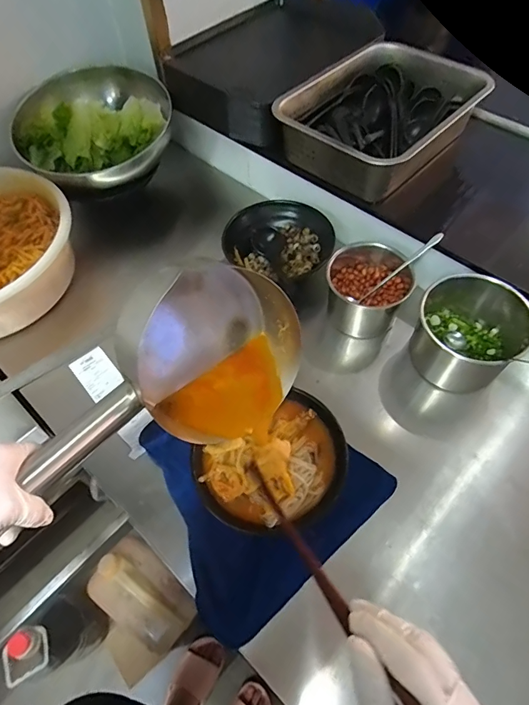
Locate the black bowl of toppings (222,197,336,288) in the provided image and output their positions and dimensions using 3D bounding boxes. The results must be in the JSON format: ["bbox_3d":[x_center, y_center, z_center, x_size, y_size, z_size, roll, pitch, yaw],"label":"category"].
[{"bbox_3d":[0.032,-0.200,0.767,0.187,0.060,0.153,31,64,19],"label":"black bowl of toppings"}]

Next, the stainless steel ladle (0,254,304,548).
[{"bbox_3d":[-0.142,0.052,0.469,0.411,0.143,0.166,-35,63,-18],"label":"stainless steel ladle"}]

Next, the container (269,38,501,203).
[{"bbox_3d":[0.216,-0.436,0.787,0.260,0.089,0.358,38,67,22],"label":"container"}]

